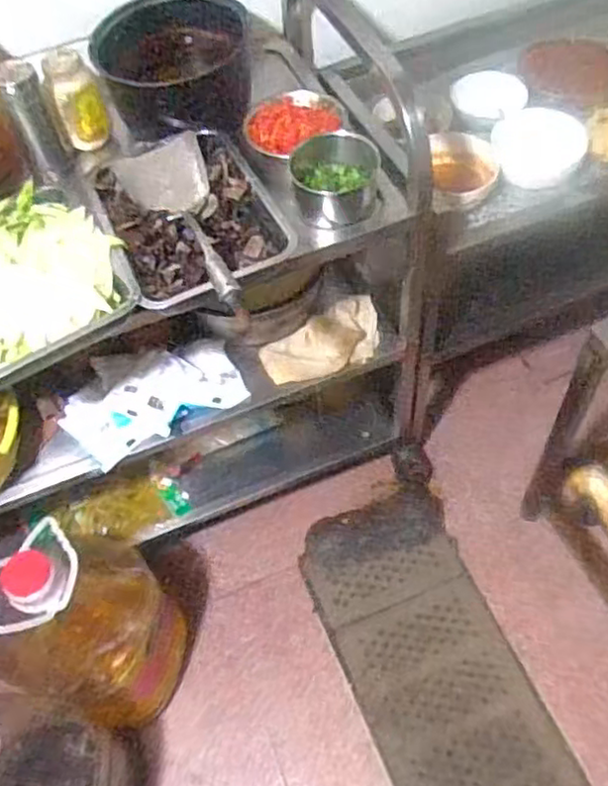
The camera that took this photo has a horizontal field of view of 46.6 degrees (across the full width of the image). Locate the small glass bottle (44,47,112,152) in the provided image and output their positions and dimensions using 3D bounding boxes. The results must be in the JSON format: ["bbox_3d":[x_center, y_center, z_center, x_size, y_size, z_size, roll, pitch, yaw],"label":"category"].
[{"bbox_3d":[-0.331,-0.432,1.039,0.074,0.126,0.077,-22,58,-9],"label":"small glass bottle"}]

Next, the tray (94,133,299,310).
[{"bbox_3d":[-0.148,-0.231,0.929,0.199,0.053,0.296,-21,58,-9],"label":"tray"}]

